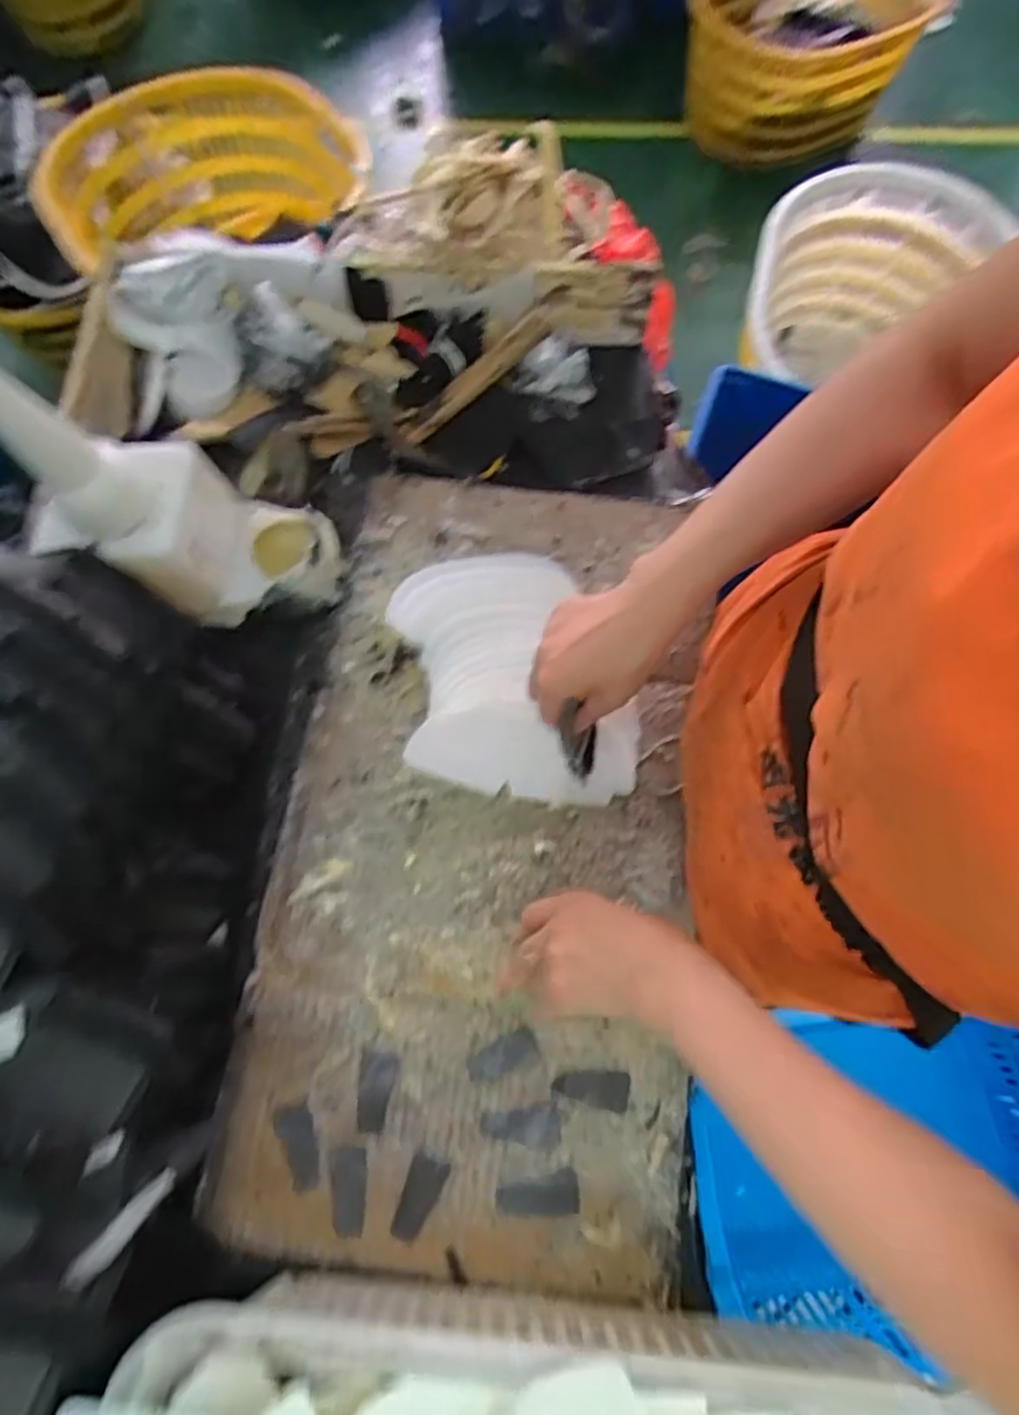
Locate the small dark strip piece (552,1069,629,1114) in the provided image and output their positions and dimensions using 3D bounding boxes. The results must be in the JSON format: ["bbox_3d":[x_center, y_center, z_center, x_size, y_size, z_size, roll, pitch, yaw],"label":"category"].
[{"bbox_3d":[0.059,0.271,0.492,0.053,0.004,0.025,11,73,3],"label":"small dark strip piece"}]

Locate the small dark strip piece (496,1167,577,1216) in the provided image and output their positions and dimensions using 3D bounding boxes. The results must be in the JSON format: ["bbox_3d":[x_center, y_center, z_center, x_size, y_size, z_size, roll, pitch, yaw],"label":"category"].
[{"bbox_3d":[0.019,0.336,0.474,0.056,0.005,0.027,0,72,-1],"label":"small dark strip piece"}]

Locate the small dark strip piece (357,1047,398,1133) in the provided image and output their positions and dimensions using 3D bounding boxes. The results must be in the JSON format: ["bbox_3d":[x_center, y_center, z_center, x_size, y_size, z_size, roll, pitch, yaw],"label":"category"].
[{"bbox_3d":[-0.096,0.279,0.499,0.028,0.004,0.053,-1,76,13],"label":"small dark strip piece"}]

